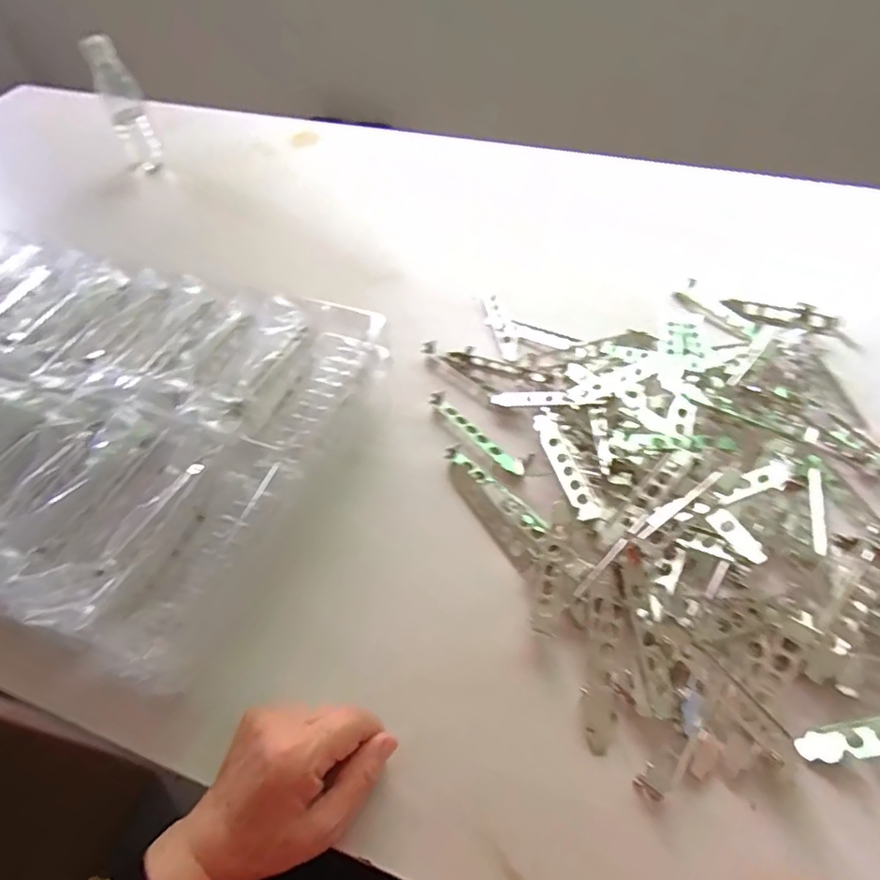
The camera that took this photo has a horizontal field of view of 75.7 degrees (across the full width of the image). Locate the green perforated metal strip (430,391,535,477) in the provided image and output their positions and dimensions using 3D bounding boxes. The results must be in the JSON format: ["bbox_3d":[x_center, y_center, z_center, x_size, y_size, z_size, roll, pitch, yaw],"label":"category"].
[{"bbox_3d":[0.037,-0.012,0.545,0.018,0.023,0.129,-37,60,-21],"label":"green perforated metal strip"}]

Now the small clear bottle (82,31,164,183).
[{"bbox_3d":[-0.480,-0.508,0.857,0.063,0.178,0.062,-27,57,-15],"label":"small clear bottle"}]

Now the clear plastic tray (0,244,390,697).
[{"bbox_3d":[-0.306,-0.021,0.502,0.433,0.083,0.338,13,56,12],"label":"clear plastic tray"}]

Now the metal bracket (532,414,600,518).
[{"bbox_3d":[0.112,0.023,0.510,0.023,0.018,0.117,-14,55,-7],"label":"metal bracket"}]

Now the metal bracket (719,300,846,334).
[{"bbox_3d":[0.375,-0.138,0.618,0.119,0.023,0.029,14,56,13],"label":"metal bracket"}]

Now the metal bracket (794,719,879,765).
[{"bbox_3d":[0.300,0.196,0.376,0.117,0.014,0.021,-13,54,9],"label":"metal bracket"}]

